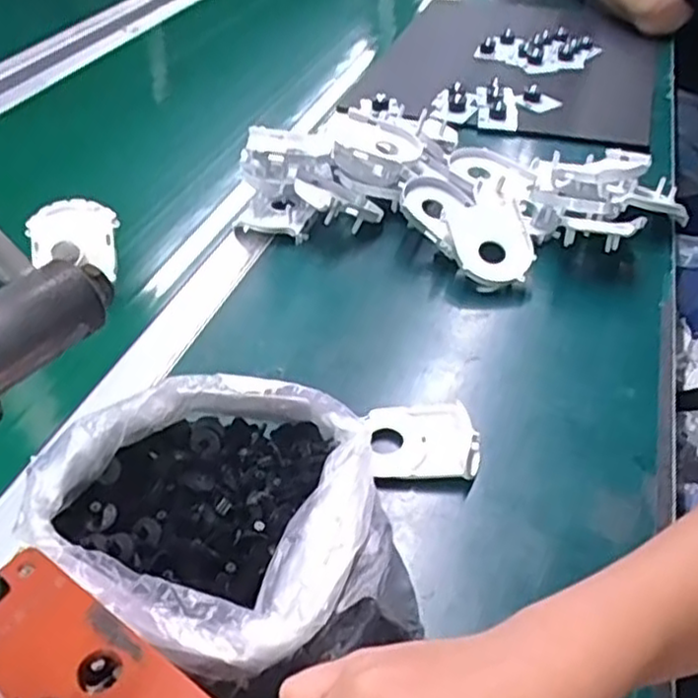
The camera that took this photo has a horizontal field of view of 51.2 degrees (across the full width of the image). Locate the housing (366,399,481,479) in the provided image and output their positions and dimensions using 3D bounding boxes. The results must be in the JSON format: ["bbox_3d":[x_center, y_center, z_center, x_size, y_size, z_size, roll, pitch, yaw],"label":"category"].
[{"bbox_3d":[0.049,0.060,0.474,0.069,0.014,0.058,-1,41,0],"label":"housing"}]

